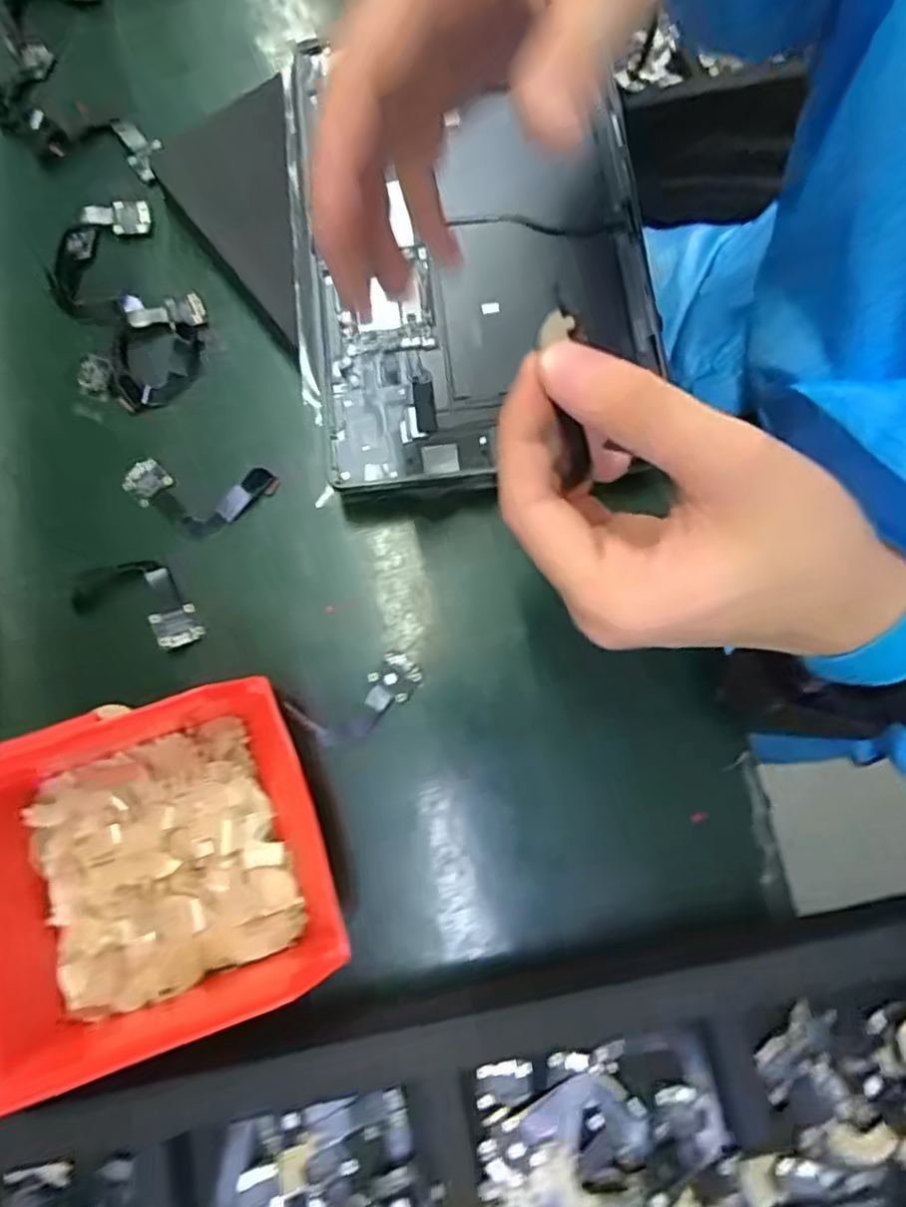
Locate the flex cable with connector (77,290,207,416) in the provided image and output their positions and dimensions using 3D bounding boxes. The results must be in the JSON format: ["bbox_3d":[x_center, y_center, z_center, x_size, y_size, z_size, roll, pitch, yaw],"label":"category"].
[{"bbox_3d":[-0.159,-0.135,0.346,0.052,0.012,0.075,34,78,8],"label":"flex cable with connector"}]

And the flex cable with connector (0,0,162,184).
[{"bbox_3d":[-0.225,-0.296,0.378,0.079,0.019,0.146,-22,77,-6],"label":"flex cable with connector"}]

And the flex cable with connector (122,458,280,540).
[{"bbox_3d":[-0.130,-0.053,0.331,0.076,0.006,0.037,6,76,1],"label":"flex cable with connector"}]

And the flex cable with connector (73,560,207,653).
[{"bbox_3d":[-0.153,-0.003,0.321,0.067,0.007,0.036,21,77,5],"label":"flex cable with connector"}]

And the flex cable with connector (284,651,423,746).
[{"bbox_3d":[-0.044,0.046,0.311,0.060,0.004,0.028,-30,78,-7],"label":"flex cable with connector"}]

